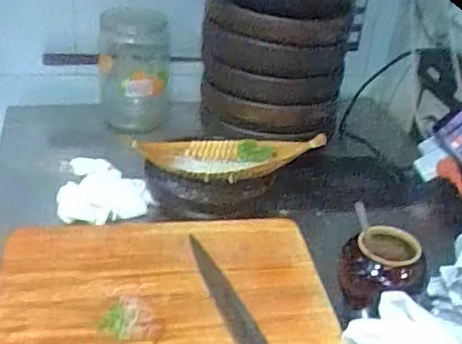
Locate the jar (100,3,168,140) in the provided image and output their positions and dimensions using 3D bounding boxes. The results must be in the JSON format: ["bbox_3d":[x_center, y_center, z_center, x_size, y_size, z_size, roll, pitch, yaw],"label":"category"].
[{"bbox_3d":[-0.181,-0.185,1.150,0.127,0.203,0.115,-2,32,-10],"label":"jar"}]

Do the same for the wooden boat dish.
[{"bbox_3d":[-0.007,-0.026,0.928,0.286,0.057,0.097,4,30,-4],"label":"wooden boat dish"}]

